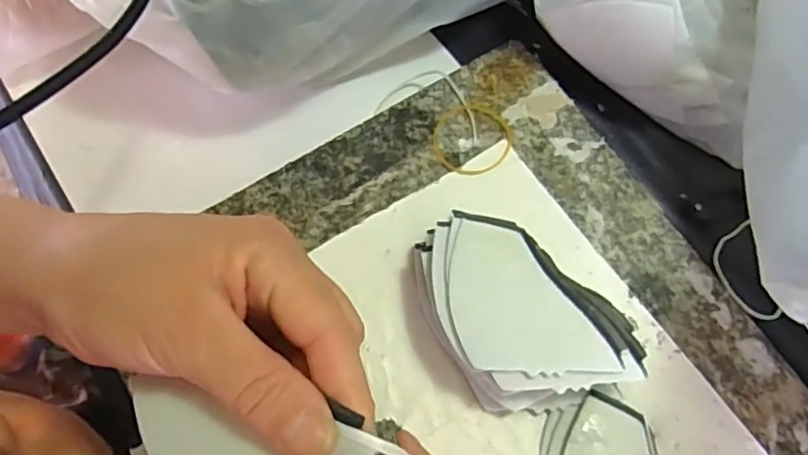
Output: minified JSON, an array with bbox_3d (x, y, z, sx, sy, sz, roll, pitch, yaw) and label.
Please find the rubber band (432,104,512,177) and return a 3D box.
[{"bbox_3d":[0.041,-0.053,0.359,0.049,0.004,0.046,0,71,0],"label":"rubber band"}]

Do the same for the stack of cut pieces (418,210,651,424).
[{"bbox_3d":[0.054,0.043,0.304,0.072,0.046,0.107,-34,75,-11],"label":"stack of cut pieces"}]

